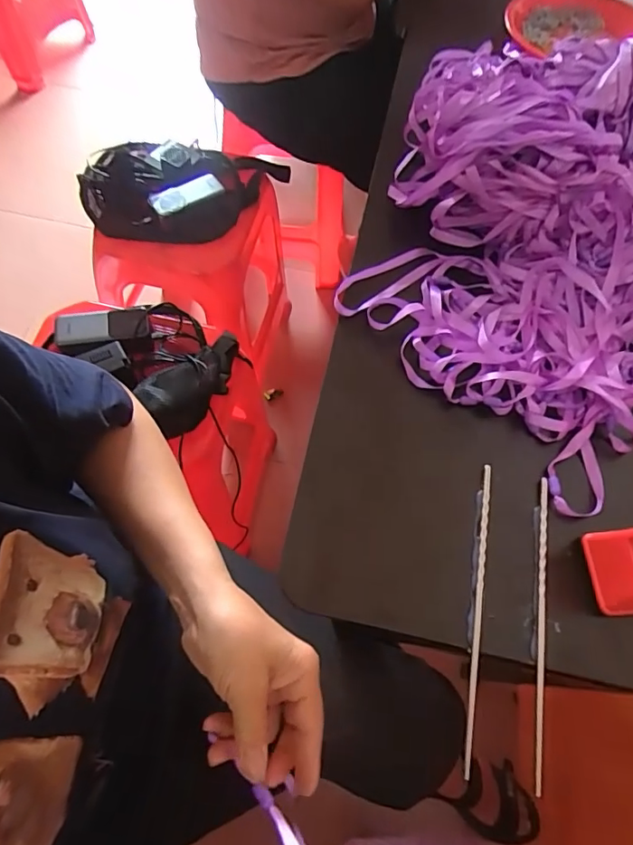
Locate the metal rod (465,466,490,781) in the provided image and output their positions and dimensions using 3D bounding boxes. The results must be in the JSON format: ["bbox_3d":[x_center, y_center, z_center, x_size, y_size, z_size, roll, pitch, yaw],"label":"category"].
[{"bbox_3d":[0.122,0.135,0.381,0.007,0.007,0.220,12,65,4],"label":"metal rod"}]

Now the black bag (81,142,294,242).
[{"bbox_3d":[-0.233,-0.421,0.936,0.368,0.105,0.231,-5,65,-7],"label":"black bag"}]

